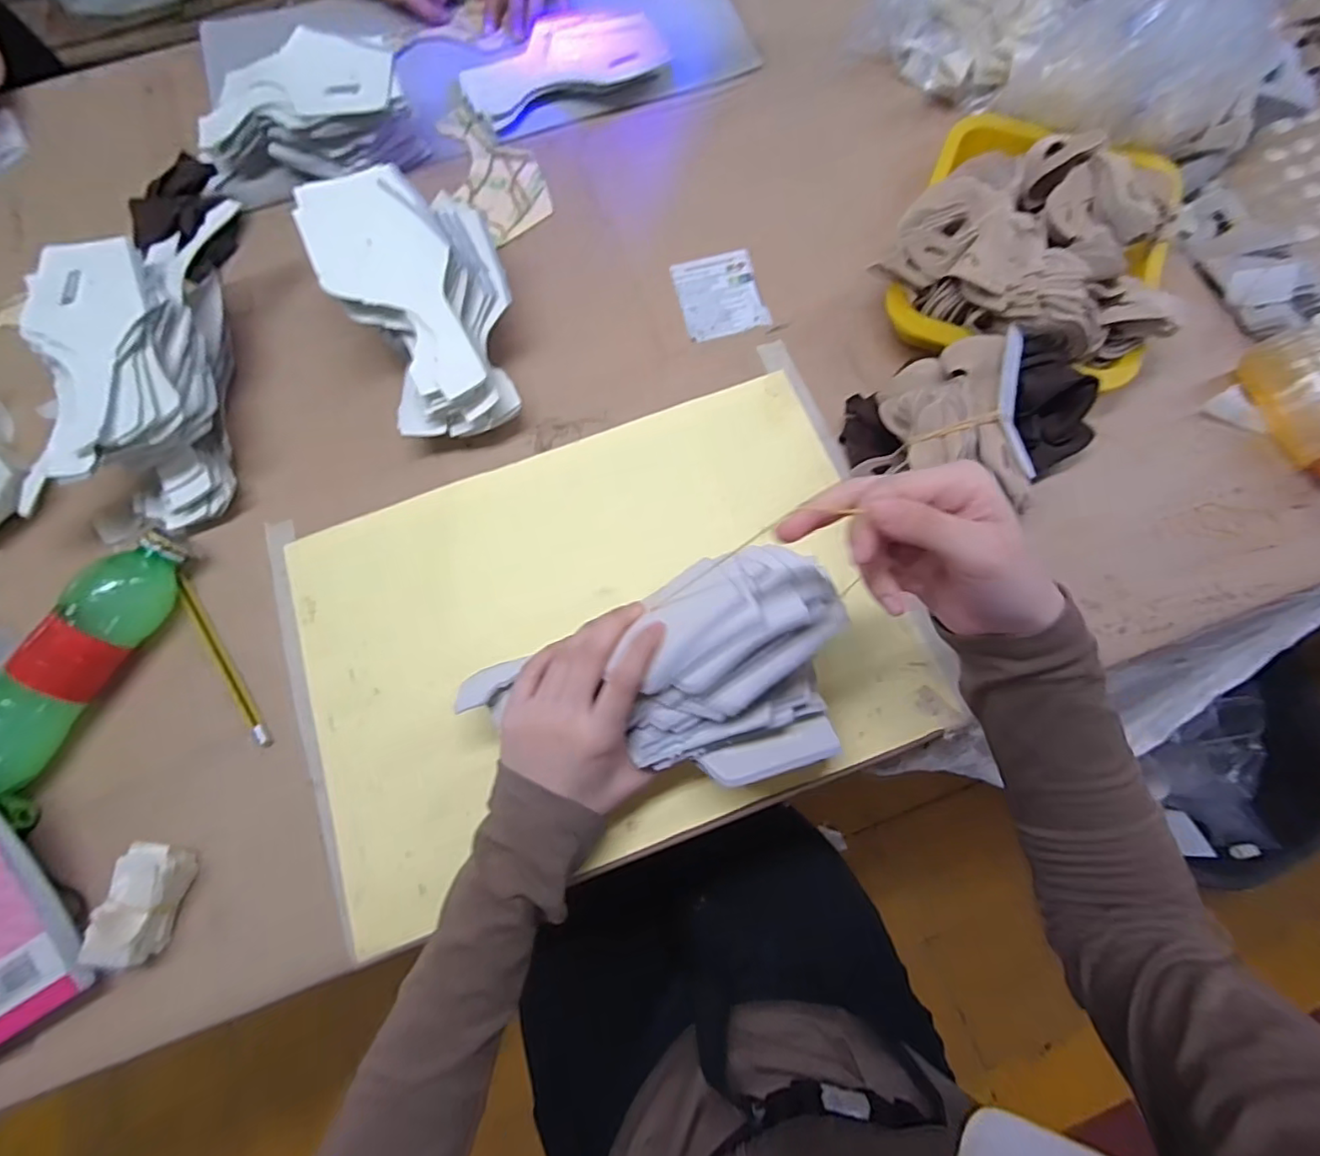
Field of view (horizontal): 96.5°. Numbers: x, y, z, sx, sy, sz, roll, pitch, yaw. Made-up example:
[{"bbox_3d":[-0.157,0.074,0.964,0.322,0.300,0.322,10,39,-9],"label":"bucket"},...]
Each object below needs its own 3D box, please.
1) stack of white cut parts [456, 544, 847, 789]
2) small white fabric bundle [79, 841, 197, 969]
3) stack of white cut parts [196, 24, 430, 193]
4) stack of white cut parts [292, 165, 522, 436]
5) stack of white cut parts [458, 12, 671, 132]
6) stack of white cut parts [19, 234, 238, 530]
[{"bbox_3d":[-0.001,0.071,0.354,0.229,0.077,0.126,-17,73,-3],"label":"stack of white cut parts"},{"bbox_3d":[-0.341,0.214,0.387,0.036,0.038,0.068,4,73,4],"label":"small white fabric bundle"},{"bbox_3d":[-0.345,-0.450,0.575,0.213,0.082,0.100,1,73,3],"label":"stack of white cut parts"},{"bbox_3d":[-0.188,-0.217,0.484,0.130,0.099,0.206,-20,73,-4],"label":"stack of white cut parts"},{"bbox_3d":[-0.102,-0.537,0.617,0.205,0.027,0.109,-18,73,-3],"label":"stack of white cut parts"},{"bbox_3d":[-0.421,-0.163,0.482,0.123,0.092,0.236,-7,73,0],"label":"stack of white cut parts"}]

